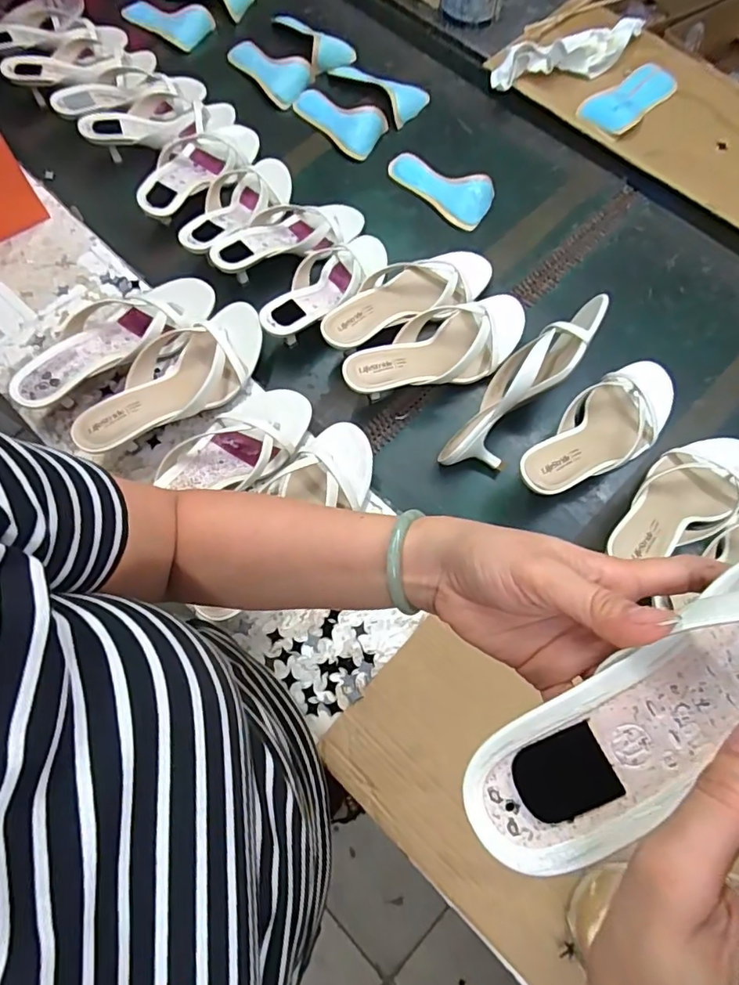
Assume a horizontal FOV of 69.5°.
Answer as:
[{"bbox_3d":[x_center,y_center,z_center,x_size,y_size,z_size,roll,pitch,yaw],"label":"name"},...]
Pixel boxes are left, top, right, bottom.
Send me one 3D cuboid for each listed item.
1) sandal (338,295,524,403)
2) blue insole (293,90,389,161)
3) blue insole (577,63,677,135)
[{"bbox_3d":[0.089,-0.173,0.665,0.272,0.068,0.099,-27,69,-23],"label":"sandal"},{"bbox_3d":[-0.055,-0.591,0.847,0.155,0.027,0.080,36,92,14],"label":"blue insole"},{"bbox_3d":[0.413,-0.628,0.843,0.080,0.013,0.190,43,77,14],"label":"blue insole"}]

